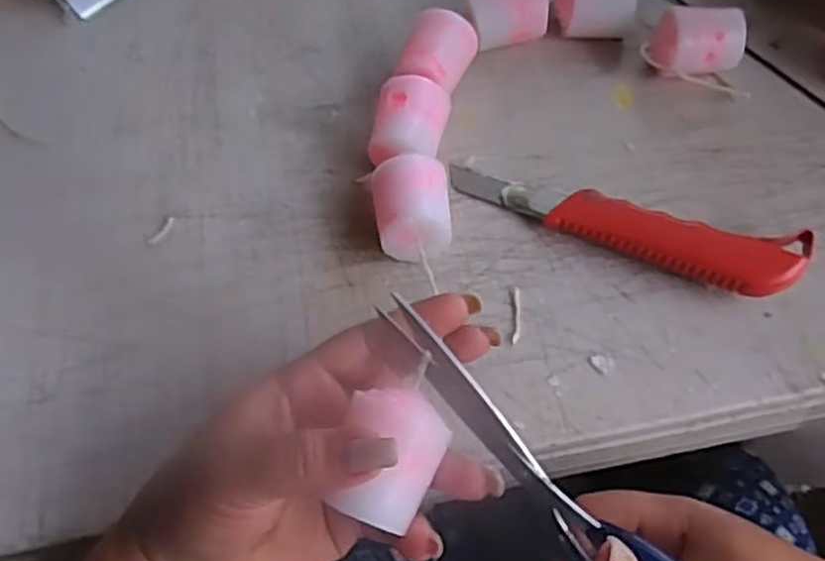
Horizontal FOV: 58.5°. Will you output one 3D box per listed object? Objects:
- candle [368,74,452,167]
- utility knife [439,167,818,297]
[{"bbox_3d":[-0.001,-0.079,0.388,0.034,0.038,0.051,11,60,7],"label":"candle"},{"bbox_3d":[0.103,-0.028,0.367,0.174,0.024,0.034,17,61,11],"label":"utility knife"}]

